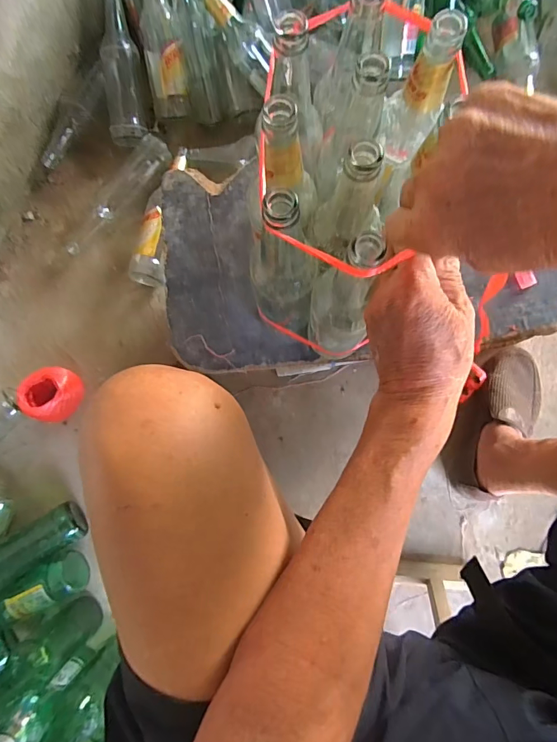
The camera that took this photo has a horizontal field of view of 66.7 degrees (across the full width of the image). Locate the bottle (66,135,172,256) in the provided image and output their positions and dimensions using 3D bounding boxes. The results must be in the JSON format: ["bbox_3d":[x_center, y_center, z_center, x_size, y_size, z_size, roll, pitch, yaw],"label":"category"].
[{"bbox_3d":[-0.310,-0.333,0.801,0.059,0.057,0.262,44,85,7],"label":"bottle"}]

